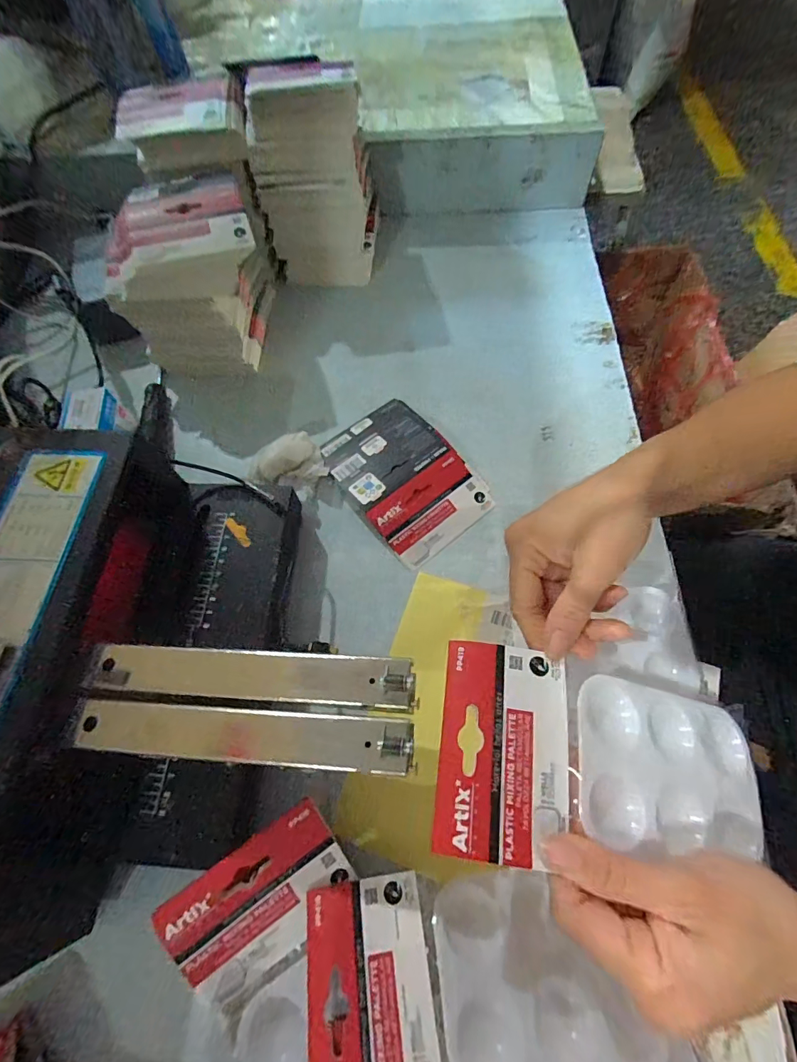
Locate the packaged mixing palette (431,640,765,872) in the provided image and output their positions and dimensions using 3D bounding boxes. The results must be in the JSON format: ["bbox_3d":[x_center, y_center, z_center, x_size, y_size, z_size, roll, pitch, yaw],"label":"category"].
[{"bbox_3d":[0.113,0.120,0.237,0.182,0.021,0.096,11,66,-10],"label":"packaged mixing palette"}]

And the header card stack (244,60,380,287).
[{"bbox_3d":[-0.084,-0.373,0.480,0.126,0.166,0.098,-8,66,-2],"label":"header card stack"}]

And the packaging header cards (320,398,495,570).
[{"bbox_3d":[0.003,-0.054,0.408,0.109,0.020,0.153,-36,70,-14],"label":"packaging header cards"}]

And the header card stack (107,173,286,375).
[{"bbox_3d":[-0.198,-0.251,0.443,0.144,0.130,0.136,-11,66,-3],"label":"header card stack"}]

